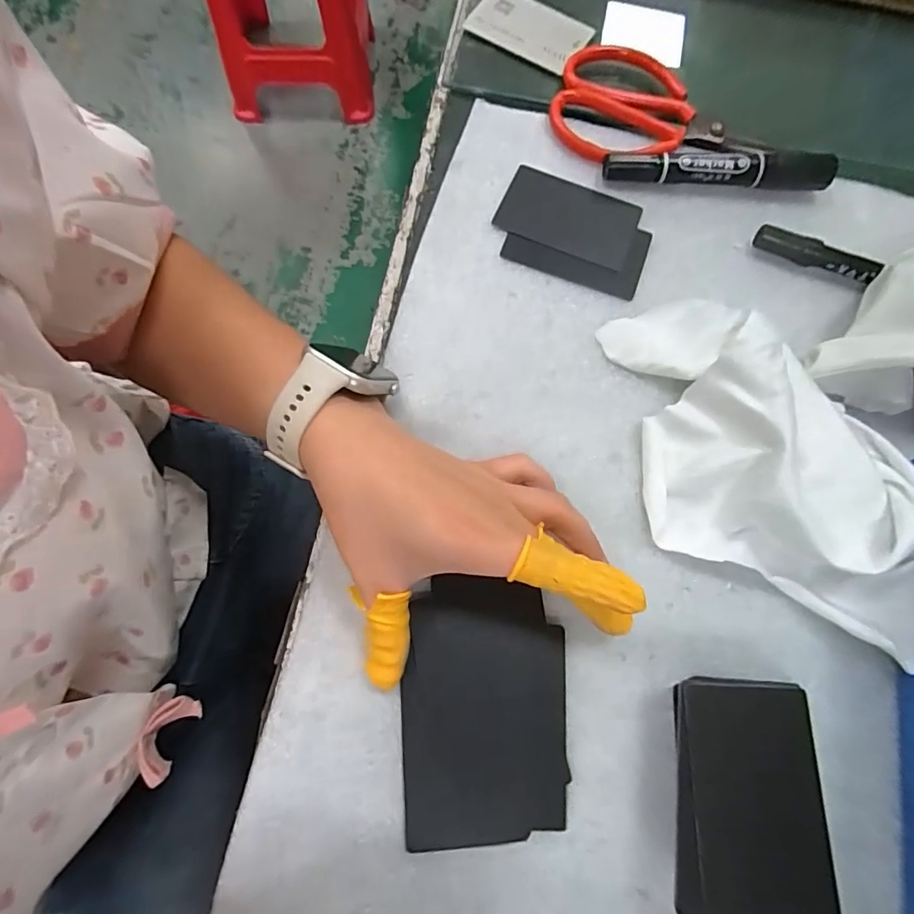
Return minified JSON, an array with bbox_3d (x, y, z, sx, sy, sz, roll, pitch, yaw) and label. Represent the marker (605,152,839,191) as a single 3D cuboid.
[{"bbox_3d":[0.167,-0.185,0.323,0.143,0.020,0.020,3,74,0],"label":"marker"}]

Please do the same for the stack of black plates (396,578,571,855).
[{"bbox_3d":[0.013,0.116,0.236,0.074,0.006,0.110,2,74,-1],"label":"stack of black plates"}]

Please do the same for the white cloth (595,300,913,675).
[{"bbox_3d":[0.154,-0.001,0.256,0.111,0.043,0.192,-9,74,-4],"label":"white cloth"}]

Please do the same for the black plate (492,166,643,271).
[{"bbox_3d":[0.071,-0.152,0.320,0.083,0.004,0.054,22,72,4],"label":"black plate"}]

